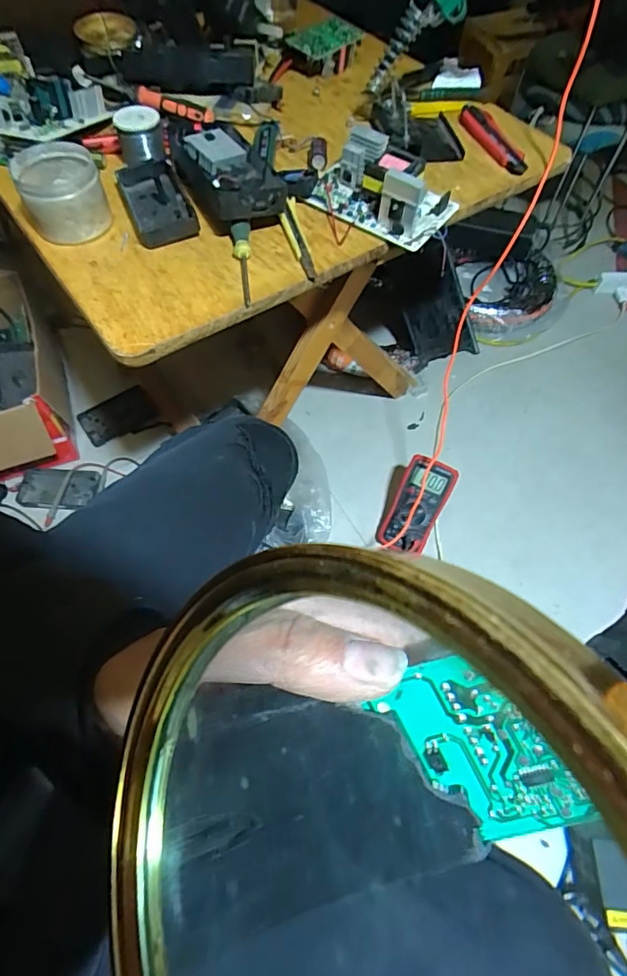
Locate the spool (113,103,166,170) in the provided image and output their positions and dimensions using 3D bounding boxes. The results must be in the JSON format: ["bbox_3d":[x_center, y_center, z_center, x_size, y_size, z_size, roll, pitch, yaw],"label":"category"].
[{"bbox_3d":[-0.205,-0.418,0.583,0.054,0.043,0.054,-14,62,-9],"label":"spool"}]

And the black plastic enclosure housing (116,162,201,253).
[{"bbox_3d":[-0.183,-0.326,0.561,0.064,0.029,0.141,-22,63,-13],"label":"black plastic enclosure housing"}]

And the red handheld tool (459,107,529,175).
[{"bbox_3d":[0.237,-0.468,0.656,0.029,0.021,0.154,-16,62,-10],"label":"red handheld tool"}]

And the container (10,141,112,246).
[{"bbox_3d":[-0.267,-0.314,0.528,0.079,0.065,0.085,1,60,-1],"label":"container"}]

